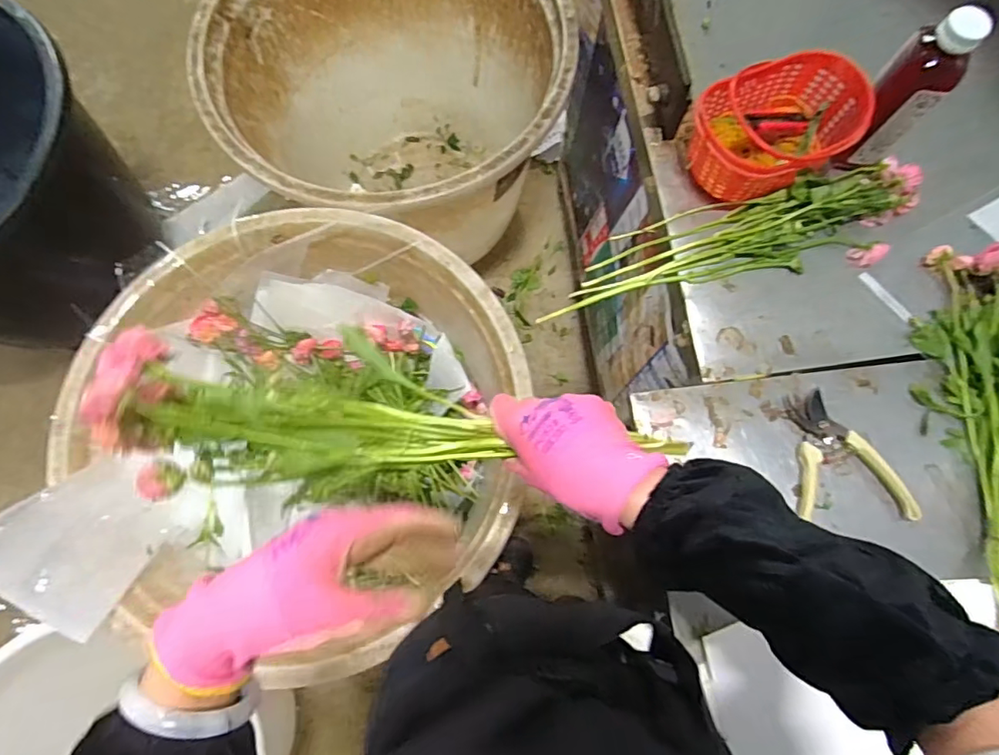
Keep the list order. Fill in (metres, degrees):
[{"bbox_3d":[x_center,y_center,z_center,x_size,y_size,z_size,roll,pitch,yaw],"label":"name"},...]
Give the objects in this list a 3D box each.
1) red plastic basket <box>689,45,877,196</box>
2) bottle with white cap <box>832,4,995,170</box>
[{"bbox_3d":[0.337,-0.307,0.684,0.190,0.097,0.134,-27,76,-7],"label":"red plastic basket"},{"bbox_3d":[0.459,-0.321,0.632,0.052,0.198,0.060,5,74,2],"label":"bottle with white cap"}]

